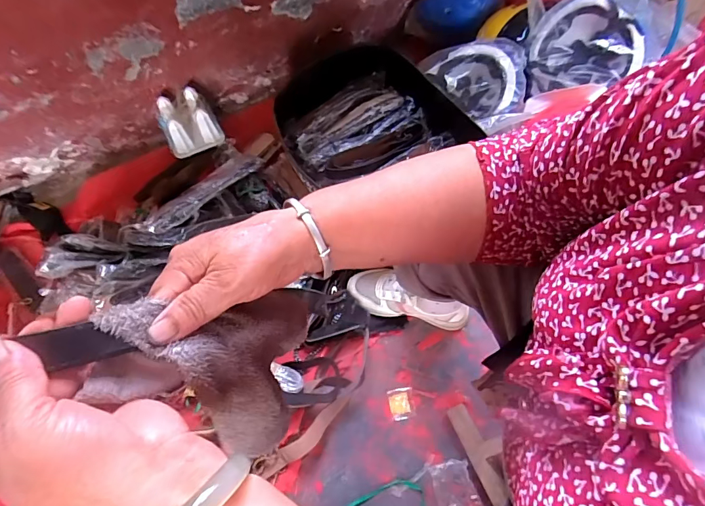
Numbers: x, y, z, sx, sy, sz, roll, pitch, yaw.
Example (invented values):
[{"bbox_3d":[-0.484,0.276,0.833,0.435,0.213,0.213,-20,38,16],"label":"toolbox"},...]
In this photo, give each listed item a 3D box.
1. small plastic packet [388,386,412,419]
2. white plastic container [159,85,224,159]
[{"bbox_3d":[0.091,0.278,0.759,0.044,0.006,0.054,-8,65,-5],"label":"small plastic packet"},{"bbox_3d":[-0.372,-0.296,0.936,0.120,0.095,0.094,-26,68,-12],"label":"white plastic container"}]

